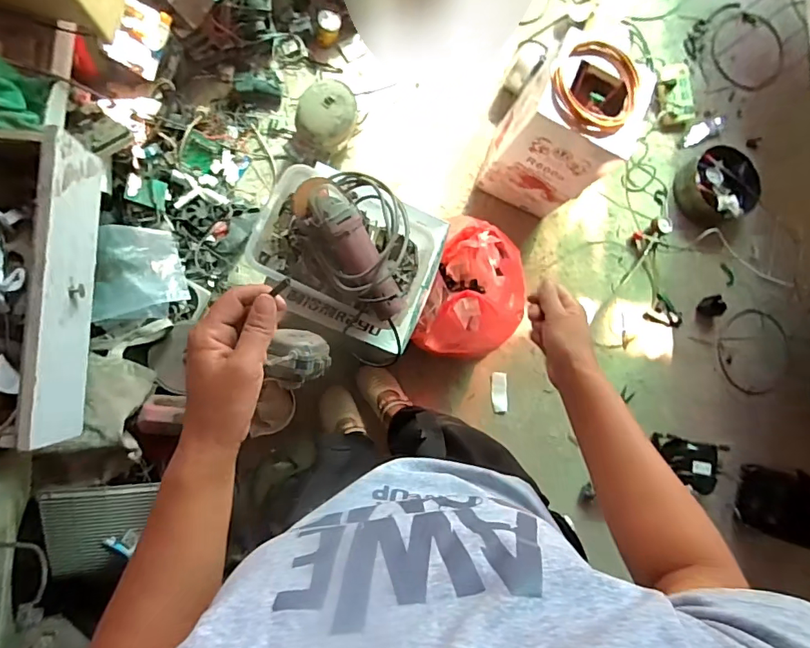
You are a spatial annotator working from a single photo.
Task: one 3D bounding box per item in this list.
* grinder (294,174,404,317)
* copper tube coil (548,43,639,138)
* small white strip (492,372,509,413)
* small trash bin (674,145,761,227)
[{"bbox_3d":[-0.096,-0.136,0.854,0.092,0.083,0.286,-32,91,-9],"label":"grinder"},{"bbox_3d":[0.453,-0.551,1.133,0.204,0.036,0.219,1,86,-8],"label":"copper tube coil"},{"bbox_3d":[0.298,0.212,1.509,0.044,0.013,0.122,-4,87,-8],"label":"small white strip"},{"bbox_3d":[1.040,-0.453,1.611,0.237,0.105,0.239,1,86,-8],"label":"small trash bin"}]

